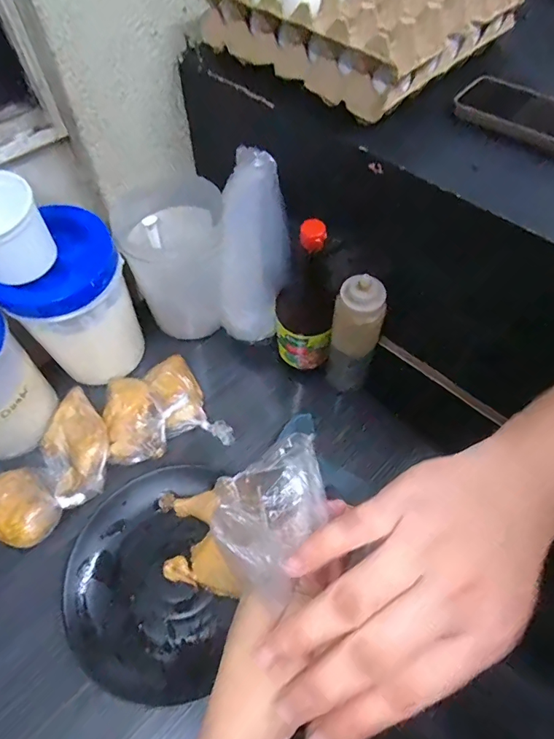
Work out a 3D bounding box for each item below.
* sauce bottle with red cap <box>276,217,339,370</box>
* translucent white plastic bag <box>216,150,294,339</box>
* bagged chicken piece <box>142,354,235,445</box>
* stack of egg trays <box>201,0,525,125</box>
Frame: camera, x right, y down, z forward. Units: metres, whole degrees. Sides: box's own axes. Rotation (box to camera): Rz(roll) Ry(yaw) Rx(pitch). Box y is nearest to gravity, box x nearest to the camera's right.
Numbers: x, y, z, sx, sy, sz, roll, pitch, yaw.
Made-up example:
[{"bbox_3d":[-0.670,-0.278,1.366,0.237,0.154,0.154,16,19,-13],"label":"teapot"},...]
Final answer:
[{"bbox_3d":[0.052,-0.097,0.623,0.084,0.246,0.083,1,58,-1],"label":"sauce bottle with red cap"},{"bbox_3d":[-0.037,-0.162,0.622,0.100,0.283,0.095,-5,58,-5],"label":"translucent white plastic bag"},{"bbox_3d":[-0.137,0.056,0.673,0.082,0.043,0.205,-30,51,-19],"label":"bagged chicken piece"},{"bbox_3d":[0.100,-0.447,0.543,0.287,0.098,0.274,38,64,20],"label":"stack of egg trays"}]

